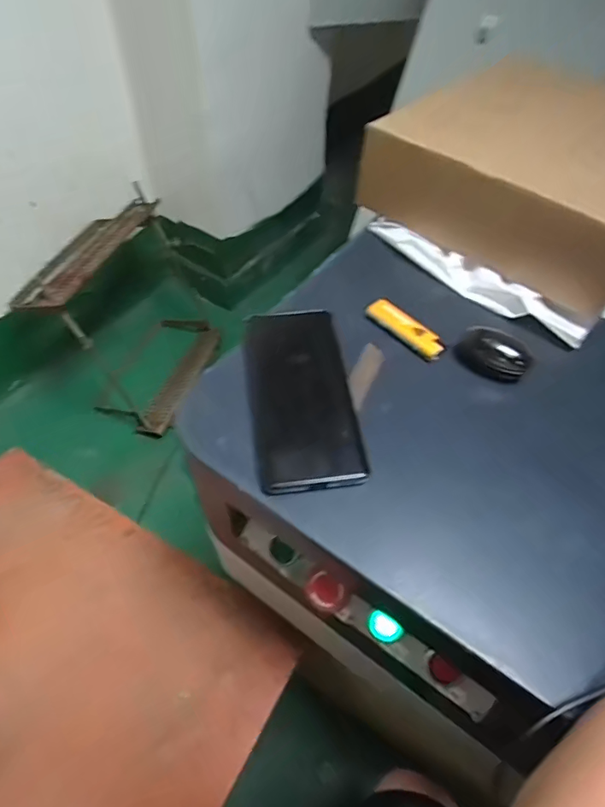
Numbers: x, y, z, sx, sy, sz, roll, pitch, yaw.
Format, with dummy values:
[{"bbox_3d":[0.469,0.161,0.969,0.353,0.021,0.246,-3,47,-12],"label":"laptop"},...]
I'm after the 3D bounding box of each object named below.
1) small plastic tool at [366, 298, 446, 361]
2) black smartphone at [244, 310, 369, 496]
[{"bbox_3d":[0.091,-0.067,0.430,0.025,0.012,0.076,-37,65,-28],"label":"small plastic tool"},{"bbox_3d":[-0.001,-0.008,0.383,0.078,0.018,0.160,-5,54,-9],"label":"black smartphone"}]

